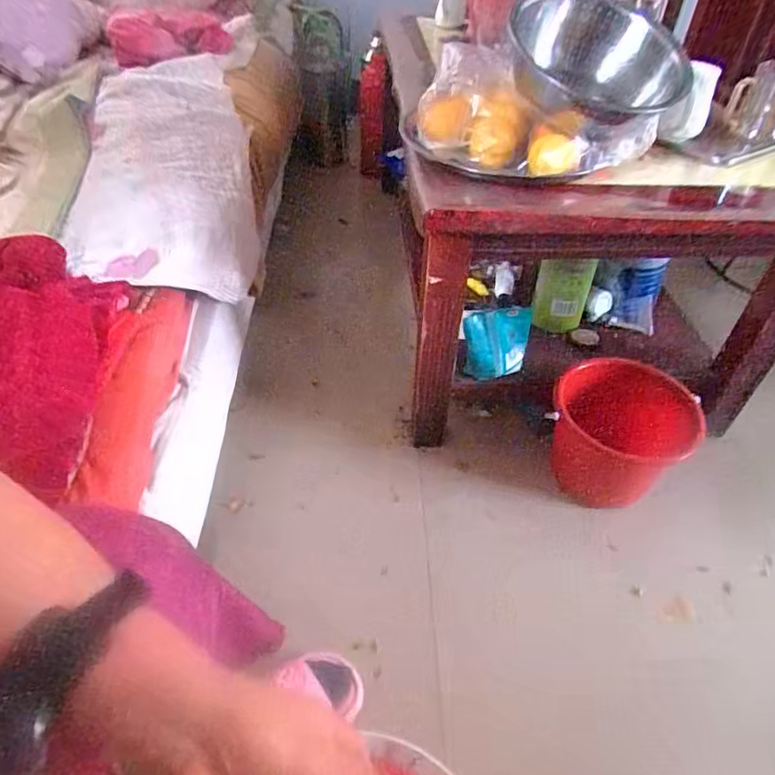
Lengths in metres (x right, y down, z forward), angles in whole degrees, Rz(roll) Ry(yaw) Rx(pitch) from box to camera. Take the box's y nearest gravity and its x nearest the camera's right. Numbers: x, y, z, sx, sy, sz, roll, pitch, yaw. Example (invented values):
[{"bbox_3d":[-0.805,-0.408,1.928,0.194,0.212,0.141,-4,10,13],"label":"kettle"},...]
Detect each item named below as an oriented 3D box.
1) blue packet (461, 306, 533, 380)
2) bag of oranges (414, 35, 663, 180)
[{"bbox_3d":[0.179,-0.069,0.888,0.102,0.129,0.038,-3,47,-5],"label":"blue packet"},{"bbox_3d":[0.182,-0.323,0.655,0.304,0.133,0.103,9,47,6],"label":"bag of oranges"}]

